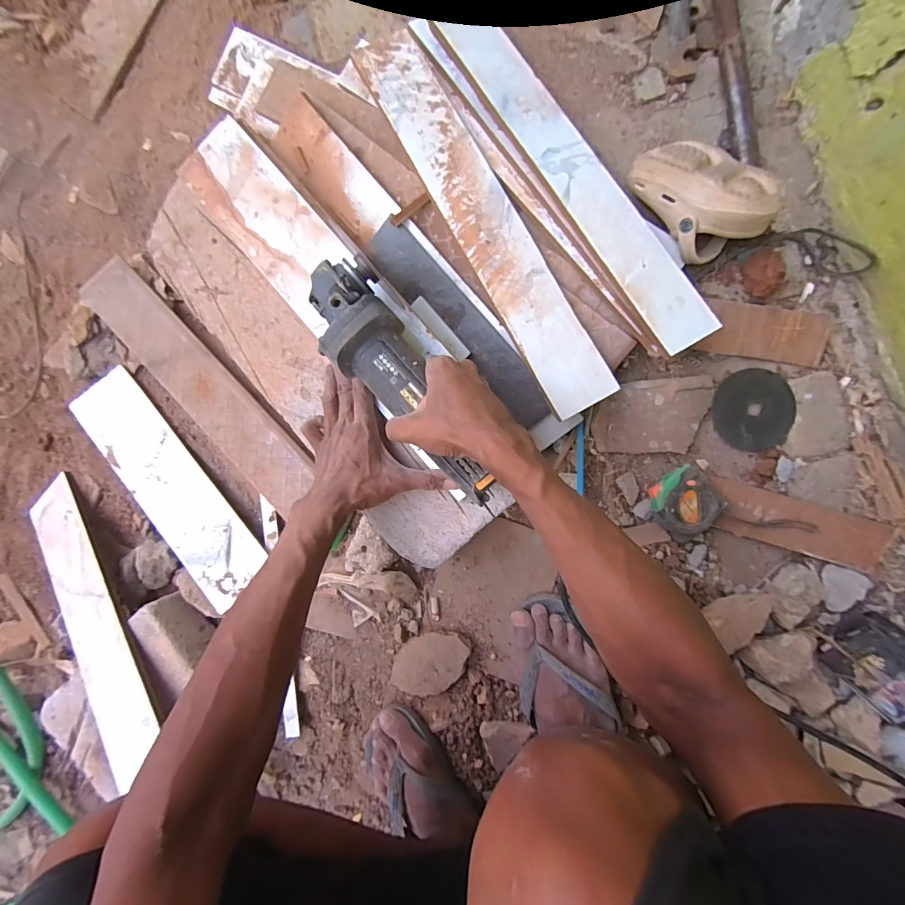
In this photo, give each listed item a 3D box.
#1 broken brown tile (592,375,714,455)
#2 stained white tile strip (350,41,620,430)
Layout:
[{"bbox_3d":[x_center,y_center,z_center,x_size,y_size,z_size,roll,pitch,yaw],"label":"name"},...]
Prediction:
[{"bbox_3d":[0.247,-0.045,0.489,0.132,0.018,0.090,1,92,7],"label":"broken brown tile"},{"bbox_3d":[0.039,-0.268,0.451,0.076,0.015,0.484,-28,89,7],"label":"stained white tile strip"}]

